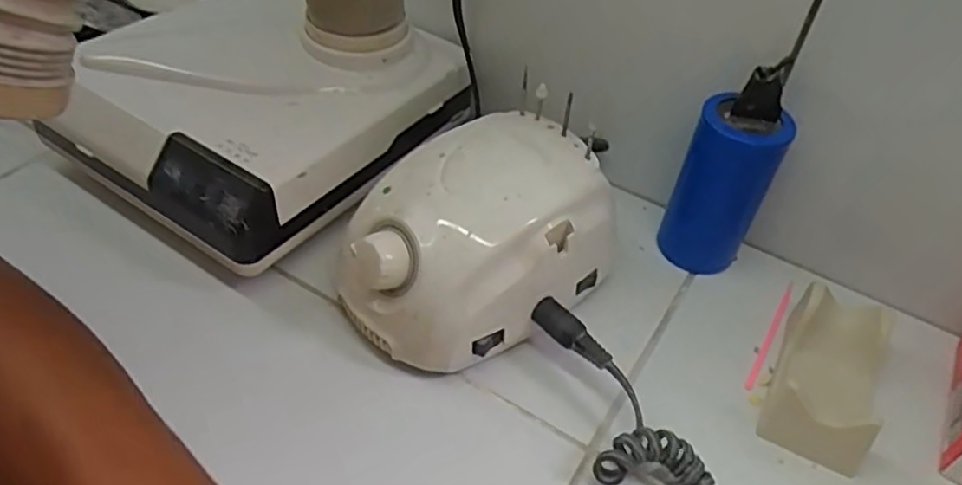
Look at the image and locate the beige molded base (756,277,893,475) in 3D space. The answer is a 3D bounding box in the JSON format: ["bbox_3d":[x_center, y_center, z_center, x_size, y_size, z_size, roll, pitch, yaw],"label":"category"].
[{"bbox_3d":[0.180,0.069,0.352,0.050,0.033,0.085,24,47,18],"label":"beige molded base"}]

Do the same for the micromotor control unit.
[{"bbox_3d":[-0.004,0.002,0.360,0.135,0.085,0.090,-30,54,-30],"label":"micromotor control unit"}]

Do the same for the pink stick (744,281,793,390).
[{"bbox_3d":[0.167,0.052,0.389,0.005,0.006,0.088,27,48,21],"label":"pink stick"}]

